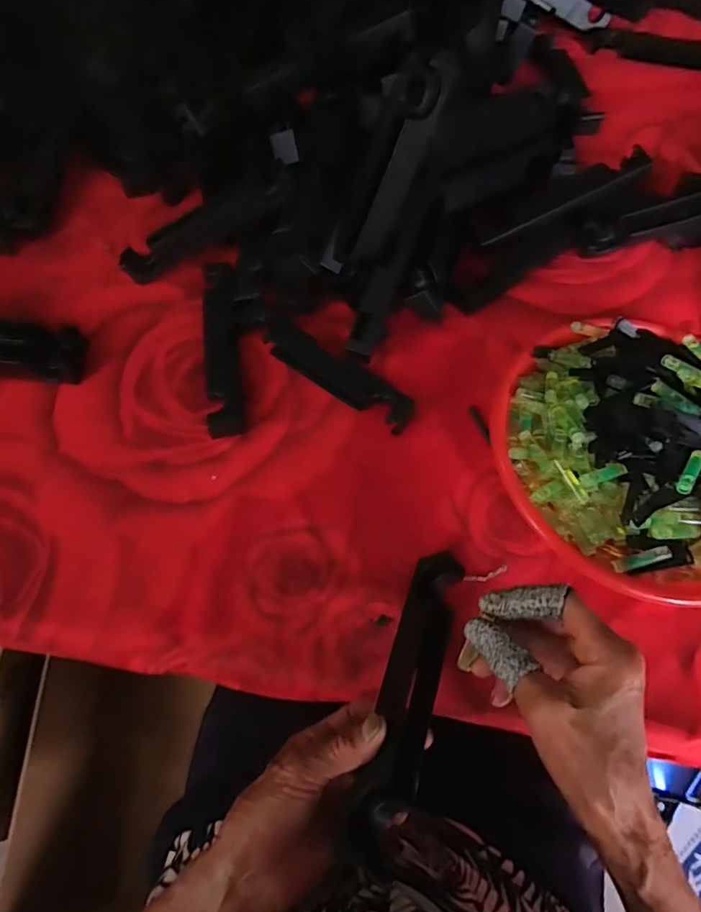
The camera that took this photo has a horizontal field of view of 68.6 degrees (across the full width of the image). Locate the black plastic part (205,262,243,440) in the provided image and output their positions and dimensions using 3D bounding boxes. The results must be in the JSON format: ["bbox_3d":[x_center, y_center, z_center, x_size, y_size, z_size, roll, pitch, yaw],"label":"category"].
[{"bbox_3d":[-0.123,-0.106,0.495,0.032,0.019,0.195,-7,63,-2],"label":"black plastic part"}]

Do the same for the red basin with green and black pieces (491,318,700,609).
[{"bbox_3d":[0.244,-0.008,0.416,0.226,0.066,0.241,-1,63,1],"label":"red basin with green and black pieces"}]

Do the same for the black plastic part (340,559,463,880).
[{"bbox_3d":[0.040,0.147,0.331,0.034,0.023,0.187,15,53,9],"label":"black plastic part"}]

